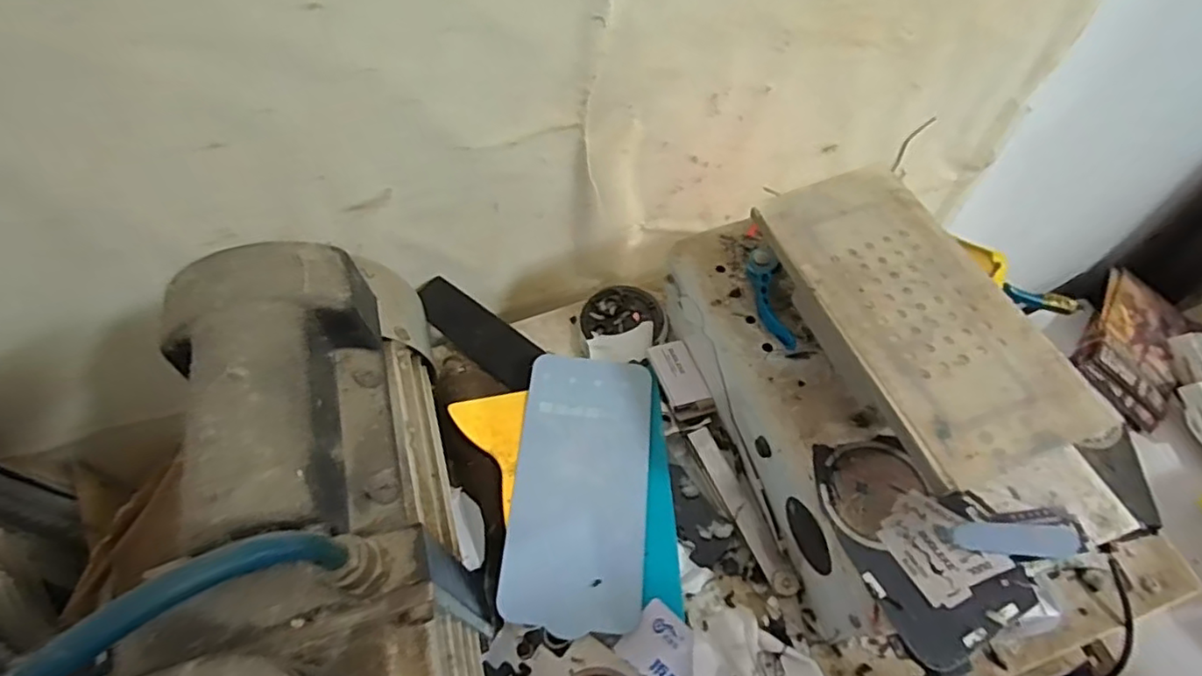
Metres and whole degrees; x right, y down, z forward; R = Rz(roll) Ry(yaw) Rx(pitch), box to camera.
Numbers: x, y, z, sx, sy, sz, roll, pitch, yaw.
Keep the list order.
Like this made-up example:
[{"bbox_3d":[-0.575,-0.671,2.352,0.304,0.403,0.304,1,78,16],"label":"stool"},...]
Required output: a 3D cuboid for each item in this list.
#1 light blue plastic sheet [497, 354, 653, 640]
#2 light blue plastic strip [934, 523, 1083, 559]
[{"bbox_3d":[-0.010,0.082,0.360,0.078,0.009,0.158,7,59,-3],"label":"light blue plastic sheet"},{"bbox_3d":[0.184,0.090,0.277,0.060,0.007,0.015,0,57,1],"label":"light blue plastic strip"}]

